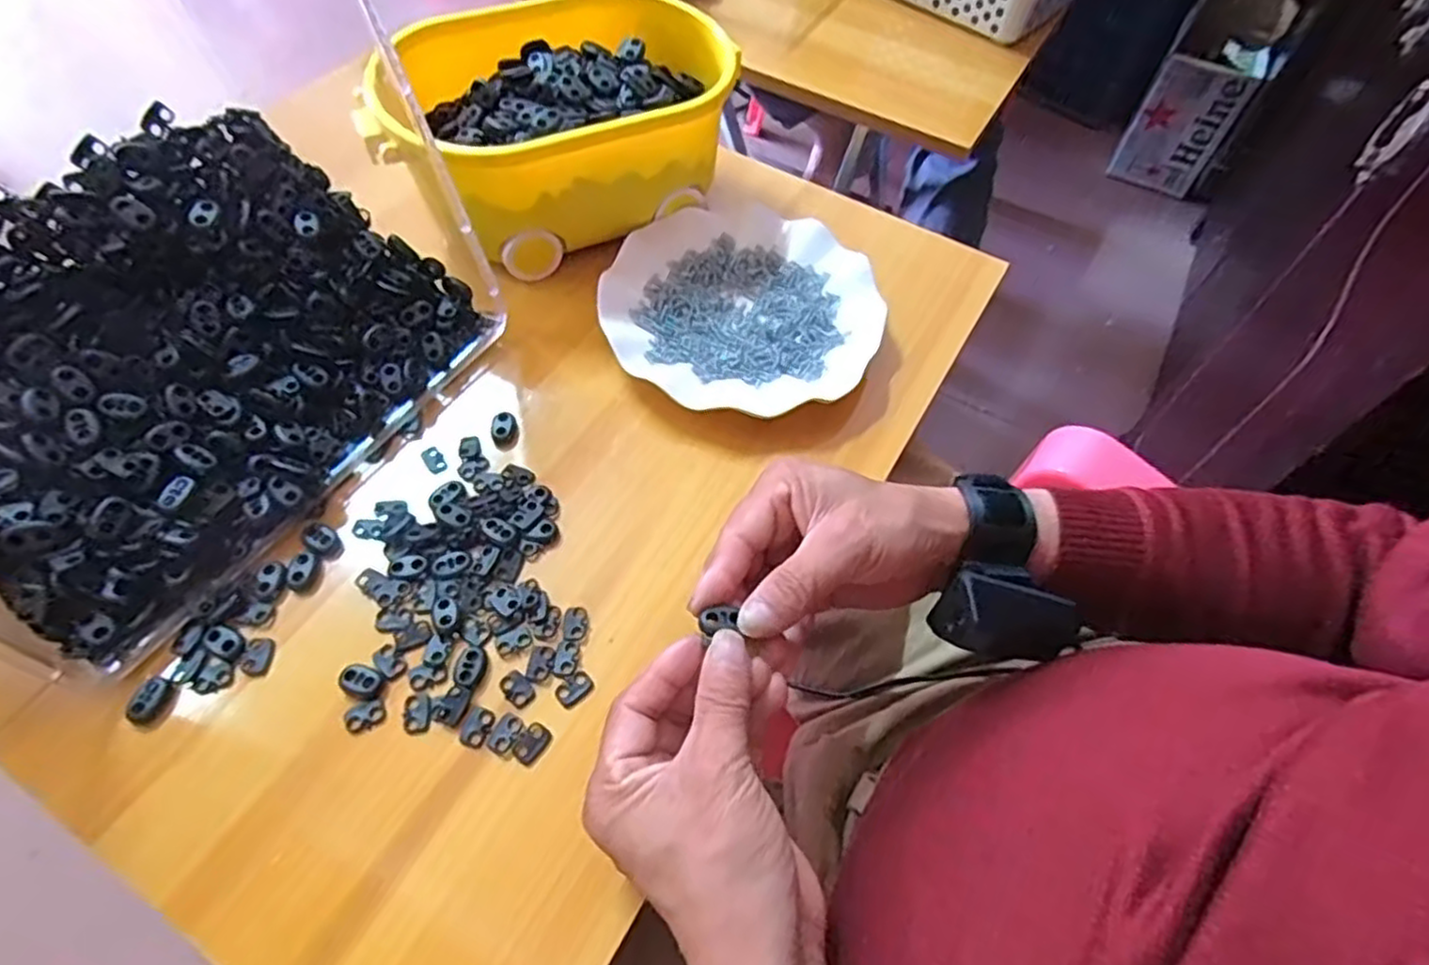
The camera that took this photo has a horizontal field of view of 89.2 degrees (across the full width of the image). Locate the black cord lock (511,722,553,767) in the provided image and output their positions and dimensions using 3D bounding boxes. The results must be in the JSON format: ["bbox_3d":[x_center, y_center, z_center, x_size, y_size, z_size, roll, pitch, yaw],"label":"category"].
[{"bbox_3d":[-0.087,0.124,0.345,0.014,0.004,0.019,30,61,15],"label":"black cord lock"}]

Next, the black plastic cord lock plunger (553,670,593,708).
[{"bbox_3d":[-0.070,0.103,0.360,0.013,0.004,0.018,40,64,20],"label":"black plastic cord lock plunger"}]

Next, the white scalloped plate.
[{"bbox_3d":[0.020,-0.120,0.486,0.176,0.022,0.182,1,58,-2],"label":"white scalloped plate"}]

